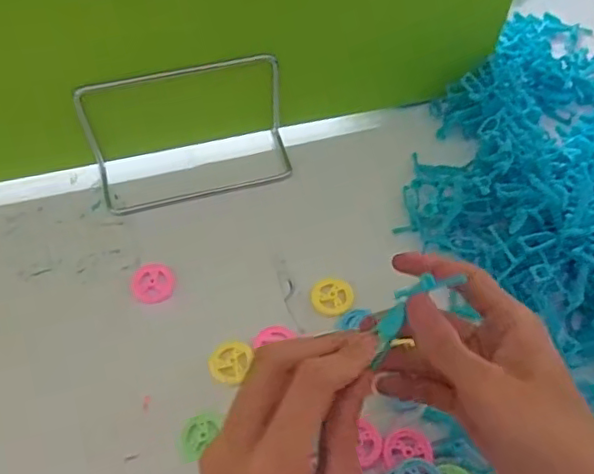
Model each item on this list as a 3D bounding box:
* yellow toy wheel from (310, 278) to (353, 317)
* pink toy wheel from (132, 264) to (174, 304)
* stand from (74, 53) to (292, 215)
[{"bbox_3d":[0.025,0.042,0.420,0.030,0.004,0.030,0,56,0],"label":"yellow toy wheel"},{"bbox_3d":[-0.102,0.032,0.422,0.027,0.011,0.030,-15,57,-11],"label":"pink toy wheel"},{"bbox_3d":[-0.082,-0.082,0.456,0.153,0.083,0.069,-16,57,-11],"label":"stand"}]

